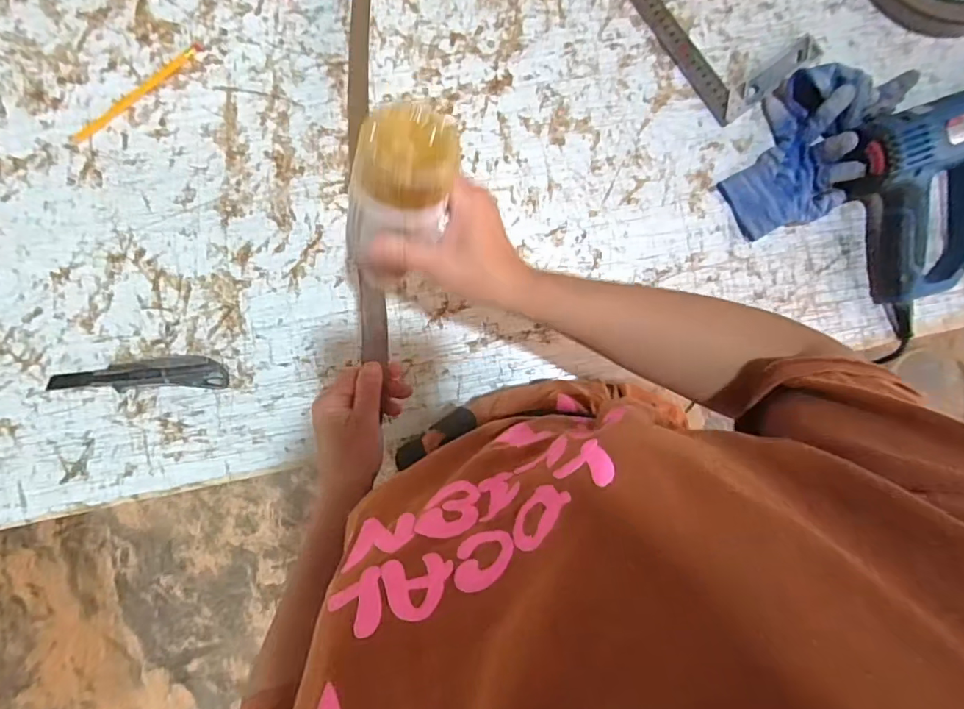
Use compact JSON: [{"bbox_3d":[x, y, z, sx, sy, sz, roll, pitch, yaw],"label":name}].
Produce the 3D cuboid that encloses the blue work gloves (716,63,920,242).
[{"bbox_3d":[0.348,-0.220,0.544,0.119,0.055,0.211,28,88,1],"label":"blue work gloves"}]

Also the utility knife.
[{"bbox_3d":[-0.359,0.020,0.538,0.180,0.013,0.034,-2,88,0],"label":"utility knife"}]

